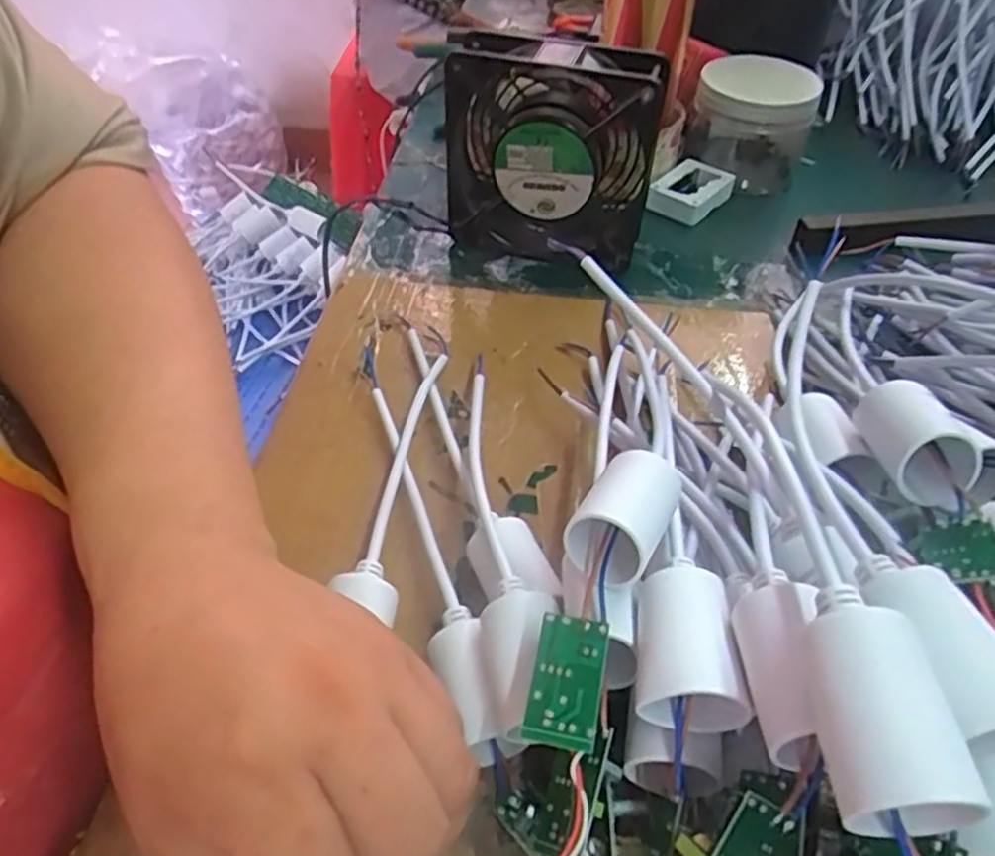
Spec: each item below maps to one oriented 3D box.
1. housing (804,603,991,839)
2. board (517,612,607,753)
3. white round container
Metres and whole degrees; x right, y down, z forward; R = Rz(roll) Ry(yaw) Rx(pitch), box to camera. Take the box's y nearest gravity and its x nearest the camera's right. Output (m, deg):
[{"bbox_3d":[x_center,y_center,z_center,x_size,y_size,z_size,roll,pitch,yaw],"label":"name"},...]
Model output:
[{"bbox_3d":[0.087,0.065,0.167,0.026,0.025,0.044,1,47,1],"label":"housing"},{"bbox_3d":[0.020,0.074,0.217,0.020,0.004,0.037,7,56,12],"label":"board"},{"bbox_3d":[0.185,-0.224,0.542,0.084,0.074,0.077,16,49,15],"label":"white round container"}]

